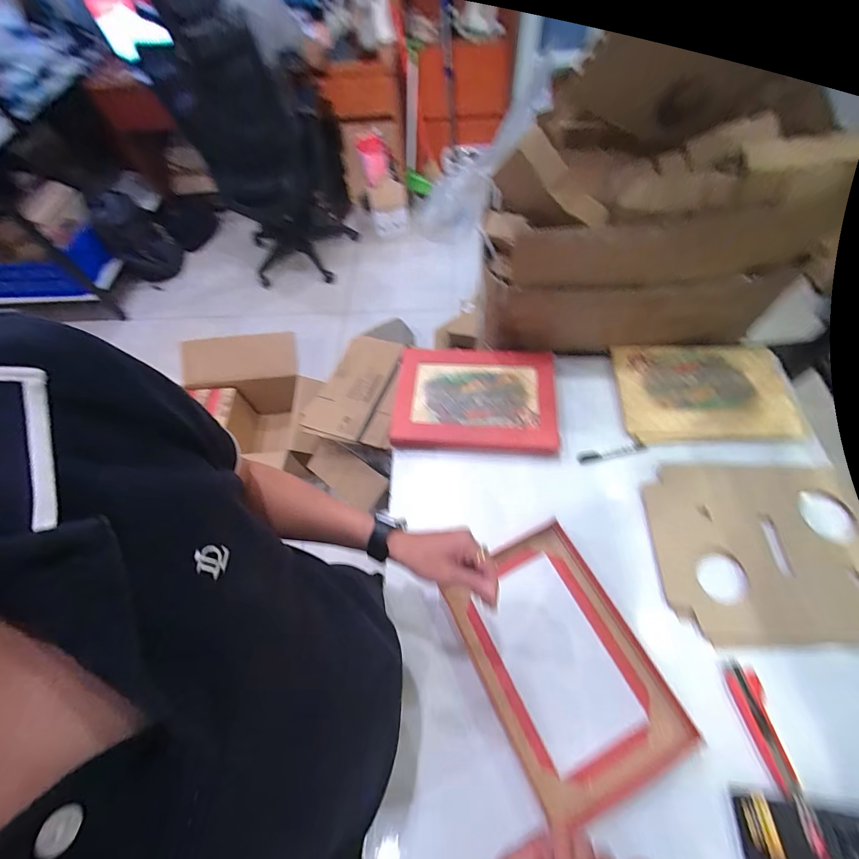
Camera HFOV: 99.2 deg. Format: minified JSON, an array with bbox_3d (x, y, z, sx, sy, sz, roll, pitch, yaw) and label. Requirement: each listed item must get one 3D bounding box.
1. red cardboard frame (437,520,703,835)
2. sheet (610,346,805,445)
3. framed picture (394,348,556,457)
[{"bbox_3d":[0.189,0.331,0.538,0.230,0.026,0.326,-26,63,-10],"label":"red cardboard frame"},{"bbox_3d":[0.553,-0.077,0.734,0.338,0.010,0.215,-1,65,1],"label":"sheet"},{"bbox_3d":[0.091,-0.074,0.756,0.329,0.023,0.232,4,62,6],"label":"framed picture"}]

